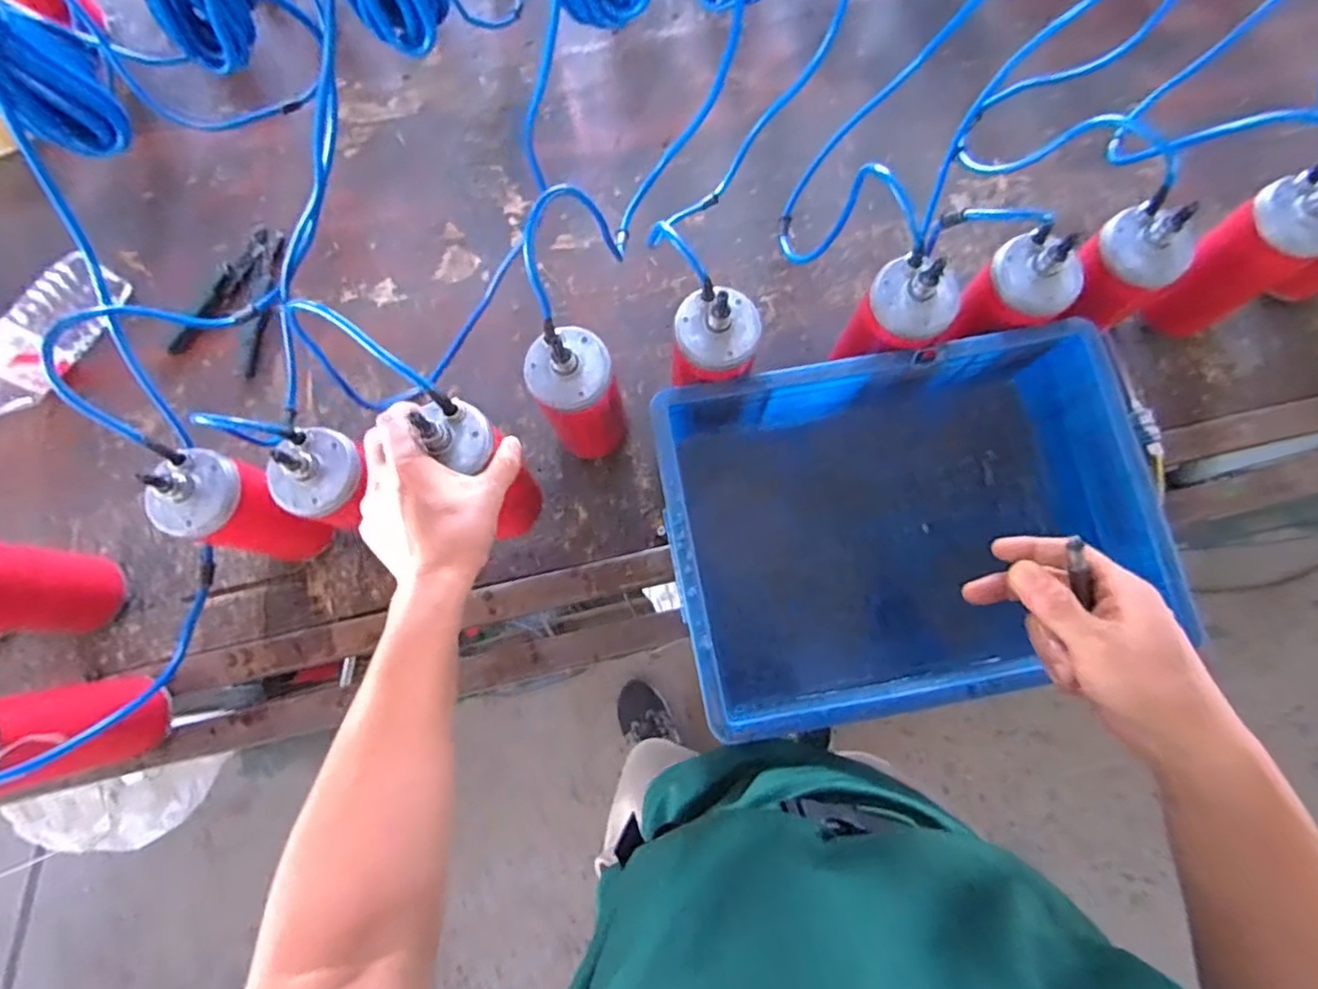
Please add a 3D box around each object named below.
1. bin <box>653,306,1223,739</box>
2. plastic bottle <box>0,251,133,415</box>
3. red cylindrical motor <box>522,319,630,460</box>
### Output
[{"bbox_3d":[0.215,0.033,0.611,0.401,0.162,0.295,-9,80,-1],"label":"bin"},{"bbox_3d":[-0.682,-0.159,0.702,0.055,0.066,0.222,33,82,6],"label":"plastic bottle"},{"bbox_3d":[-0.076,-0.092,0.617,0.071,0.199,0.067,0,80,1],"label":"red cylindrical motor"}]

